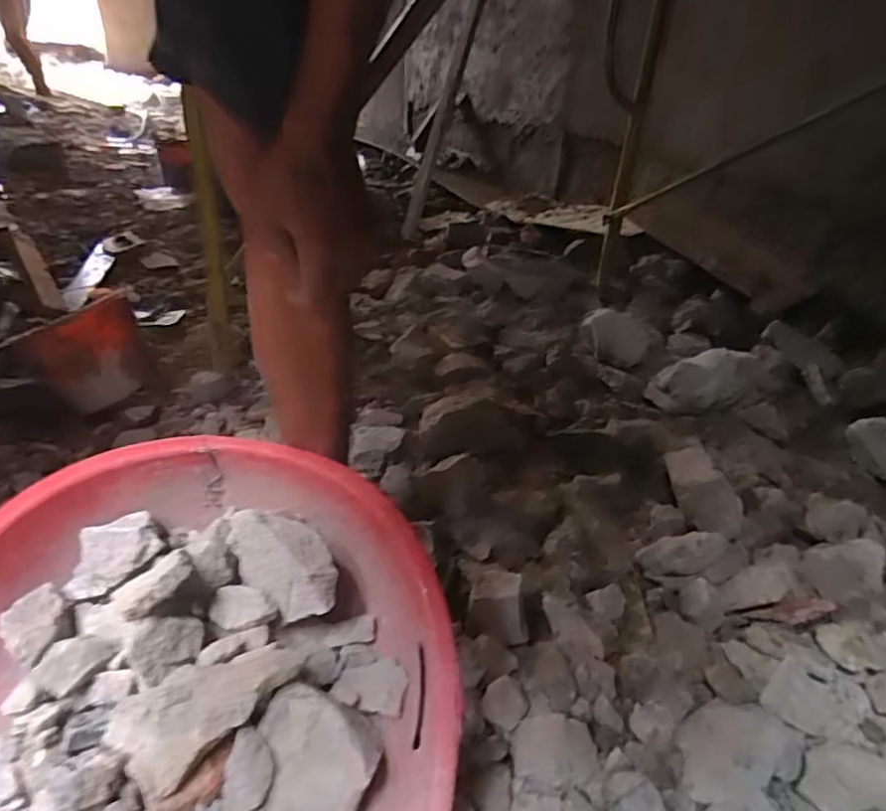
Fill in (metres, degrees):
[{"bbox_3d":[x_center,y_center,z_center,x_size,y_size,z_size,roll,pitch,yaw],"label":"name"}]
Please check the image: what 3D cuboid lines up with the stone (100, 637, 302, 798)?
[{"bbox_3d":[-0.180,0.230,0.456,0.140,0.026,0.067,-25,43,-21],"label":"stone"}]

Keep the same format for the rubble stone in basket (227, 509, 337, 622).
[{"bbox_3d":[-0.145,0.145,0.559,0.105,0.073,0.061,26,37,27],"label":"rubble stone in basket"}]

